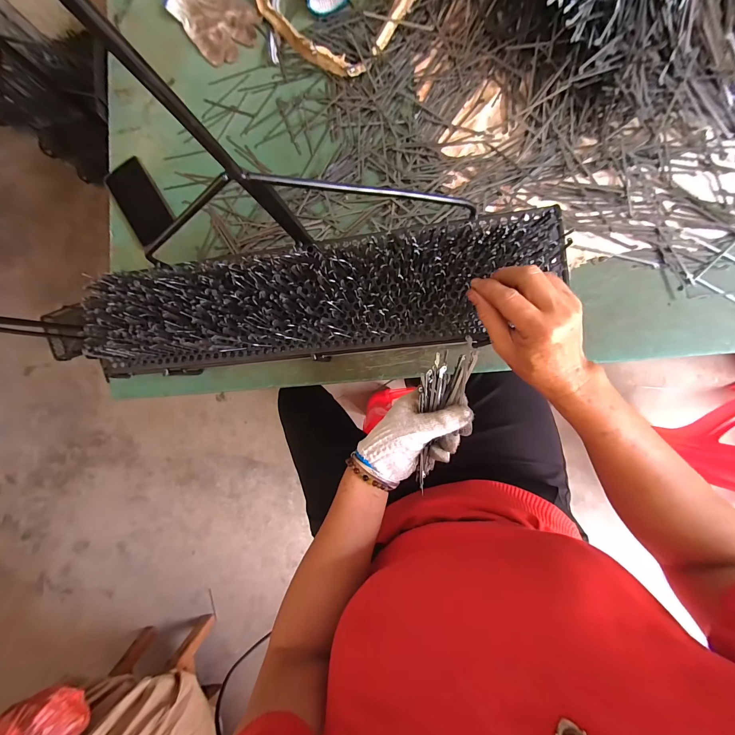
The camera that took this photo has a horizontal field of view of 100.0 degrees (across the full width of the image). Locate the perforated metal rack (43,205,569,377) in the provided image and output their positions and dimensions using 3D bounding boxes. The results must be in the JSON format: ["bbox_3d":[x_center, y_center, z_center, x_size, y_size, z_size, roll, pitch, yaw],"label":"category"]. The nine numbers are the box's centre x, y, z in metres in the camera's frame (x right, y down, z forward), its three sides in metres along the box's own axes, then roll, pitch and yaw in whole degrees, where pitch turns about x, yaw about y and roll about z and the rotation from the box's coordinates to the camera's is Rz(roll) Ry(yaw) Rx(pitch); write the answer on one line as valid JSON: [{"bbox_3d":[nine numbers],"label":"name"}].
[{"bbox_3d":[-0.081,-0.076,0.385,0.602,0.072,0.141,-9,86,5],"label":"perforated metal rack"}]

